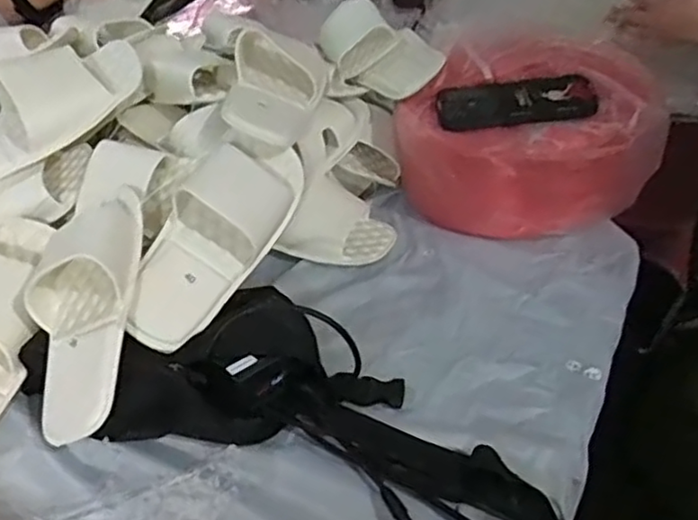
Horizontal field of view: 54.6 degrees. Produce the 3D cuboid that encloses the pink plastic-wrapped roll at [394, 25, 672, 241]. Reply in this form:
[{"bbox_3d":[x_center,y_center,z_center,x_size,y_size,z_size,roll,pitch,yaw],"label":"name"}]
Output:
[{"bbox_3d":[0.194,-0.136,0.762,0.282,0.142,0.211,17,45,23],"label":"pink plastic-wrapped roll"}]

